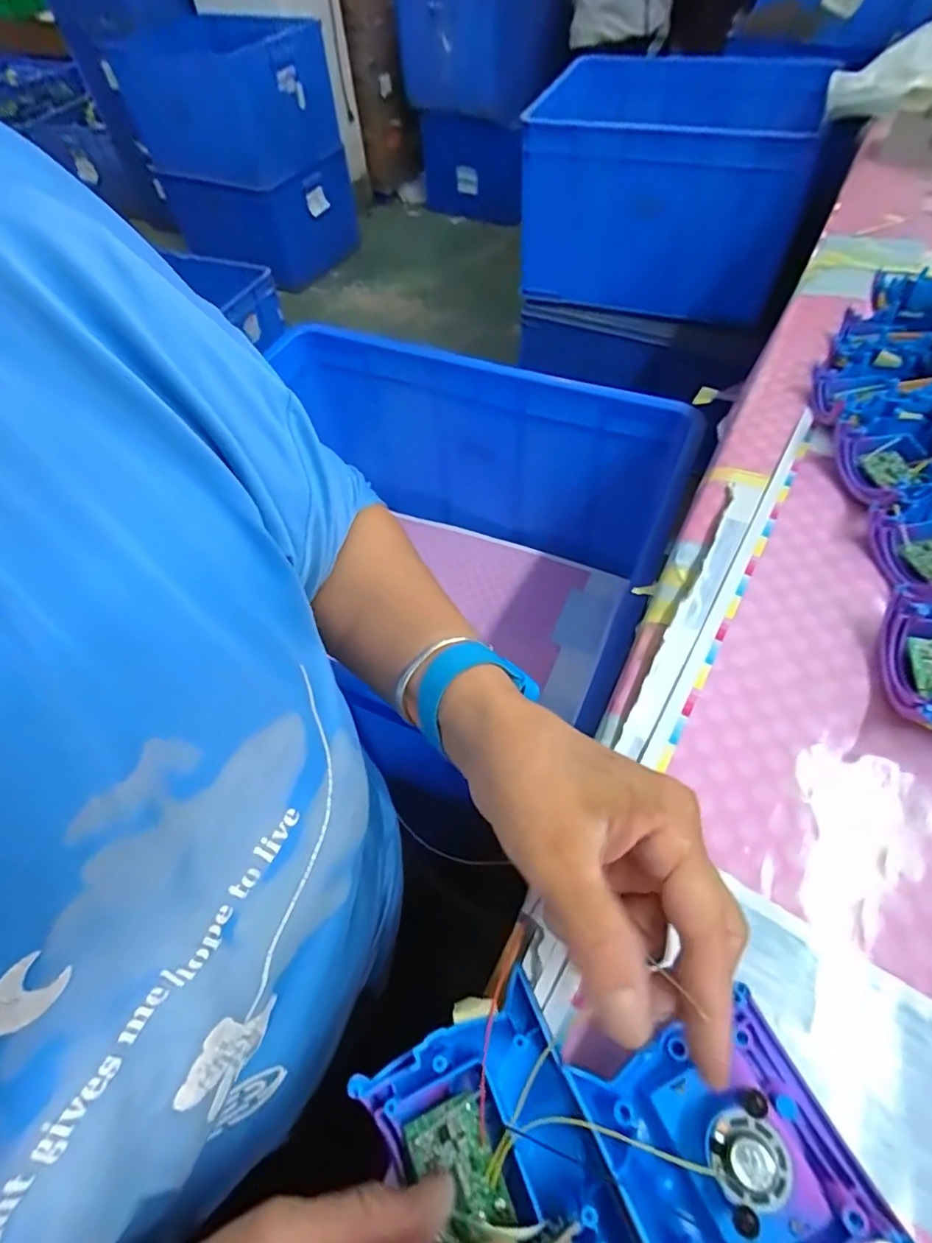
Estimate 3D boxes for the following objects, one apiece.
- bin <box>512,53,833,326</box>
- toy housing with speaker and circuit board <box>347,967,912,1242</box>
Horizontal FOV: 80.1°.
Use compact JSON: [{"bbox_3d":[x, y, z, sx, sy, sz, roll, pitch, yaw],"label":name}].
[{"bbox_3d":[0.438,-0.972,1.277,0.657,0.376,0.530,21,60,17],"label":"bin"},{"bbox_3d":[0.053,0.195,0.208,0.178,0.031,0.094,5,57,11],"label":"toy housing with speaker and circuit board"}]

